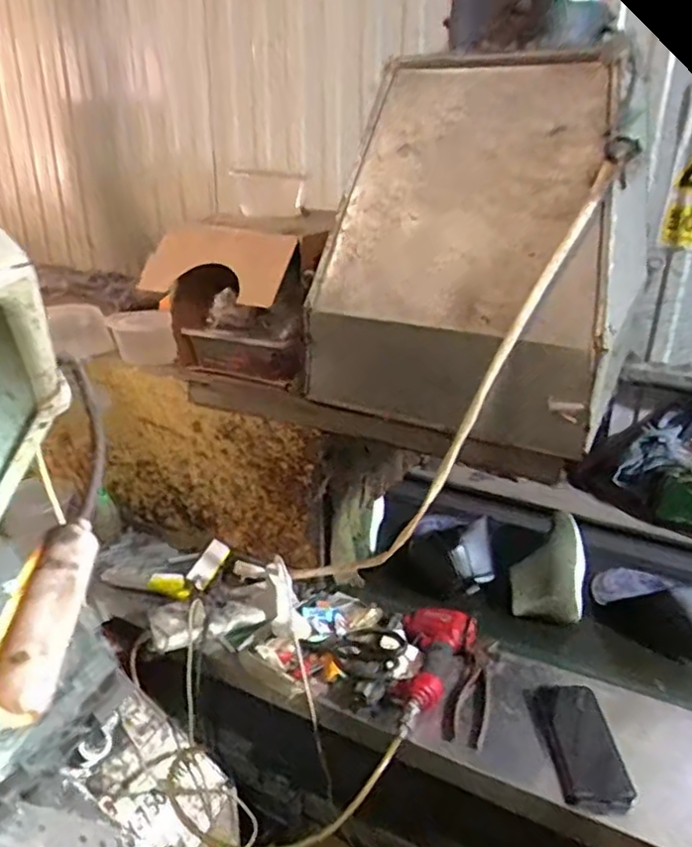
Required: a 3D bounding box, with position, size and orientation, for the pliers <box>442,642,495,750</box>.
[{"bbox_3d":[0.187,0.390,0.956,0.058,0.019,0.200,9,26,18],"label":"pliers"}]

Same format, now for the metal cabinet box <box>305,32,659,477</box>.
[{"bbox_3d":[0.266,-0.288,1.042,0.441,0.490,0.526,13,27,25],"label":"metal cabinet box"}]

